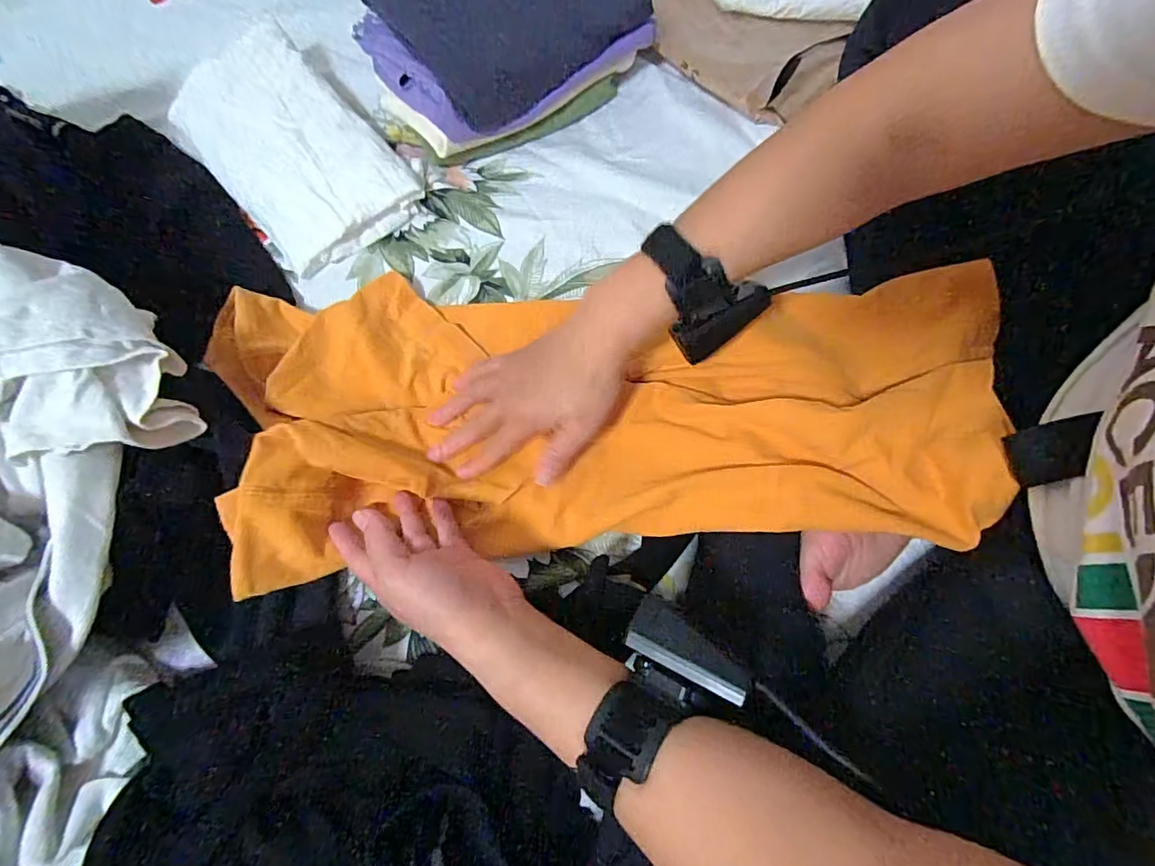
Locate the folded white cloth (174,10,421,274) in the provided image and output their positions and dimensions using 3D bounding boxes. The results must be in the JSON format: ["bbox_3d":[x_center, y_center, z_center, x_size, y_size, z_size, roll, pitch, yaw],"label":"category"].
[{"bbox_3d":[-0.270,-0.268,0.508,0.139,0.056,0.235,-40,75,-11],"label":"folded white cloth"}]

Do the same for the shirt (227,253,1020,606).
[{"bbox_3d":[0.012,-0.014,0.403,0.578,0.069,0.233,0,71,3],"label":"shirt"}]

